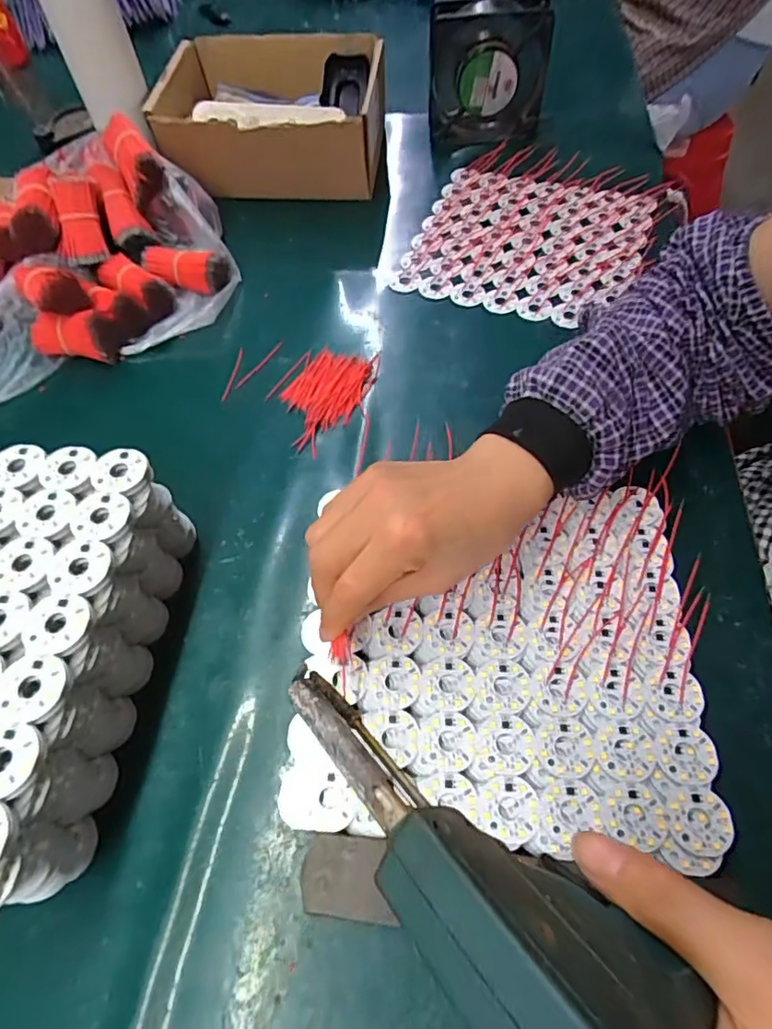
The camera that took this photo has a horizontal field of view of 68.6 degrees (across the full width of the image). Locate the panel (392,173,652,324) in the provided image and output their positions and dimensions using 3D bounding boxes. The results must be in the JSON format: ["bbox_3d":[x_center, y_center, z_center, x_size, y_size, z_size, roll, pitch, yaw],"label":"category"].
[{"bbox_3d":[0.138,-0.268,0.551,0.208,0.008,0.201,18,62,15],"label":"panel"}]

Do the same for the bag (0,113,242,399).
[{"bbox_3d":[-0.293,-0.235,0.513,0.289,0.094,0.226,-27,60,-12],"label":"bag"}]

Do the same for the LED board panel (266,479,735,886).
[{"bbox_3d":[0.062,0.078,0.332,0.221,0.004,0.202,0,59,5],"label":"LED board panel"}]

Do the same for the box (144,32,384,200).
[{"bbox_3d":[-0.115,-0.426,0.613,0.217,0.102,0.188,-1,59,4],"label":"box"}]

